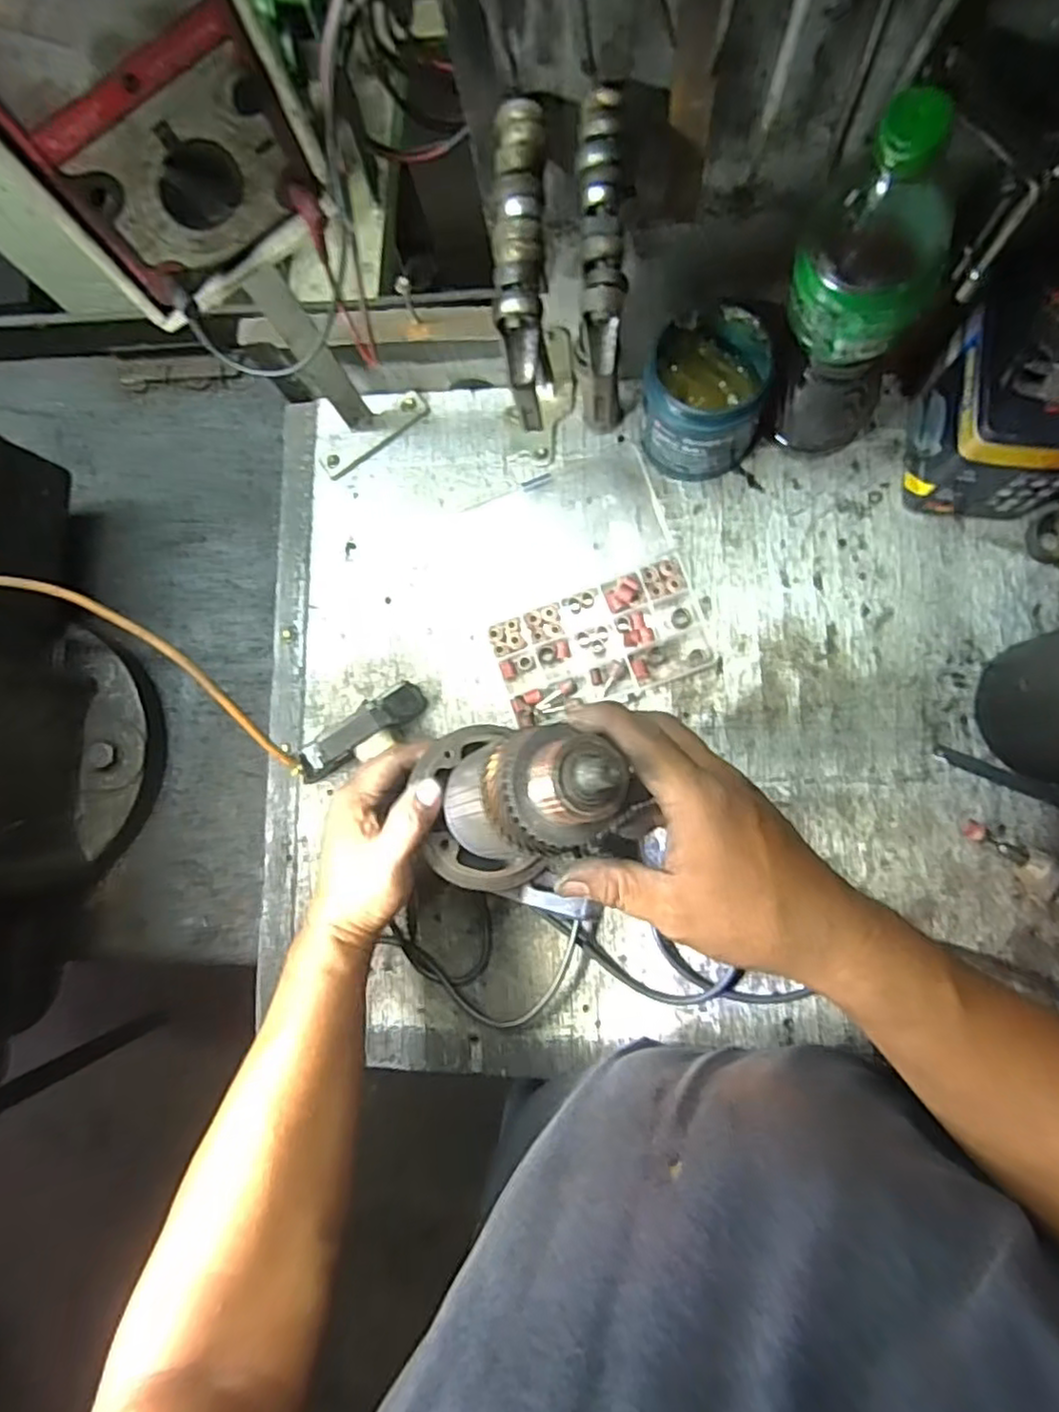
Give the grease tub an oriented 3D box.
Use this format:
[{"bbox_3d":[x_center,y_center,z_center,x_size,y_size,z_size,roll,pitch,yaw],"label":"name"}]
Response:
[{"bbox_3d":[0.132,-0.234,0.518,0.084,0.099,0.088,-1,85,7],"label":"grease tub"}]

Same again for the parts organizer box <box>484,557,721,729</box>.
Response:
[{"bbox_3d":[0.057,-0.050,0.552,0.166,0.017,0.092,-21,83,5],"label":"parts organizer box"}]

